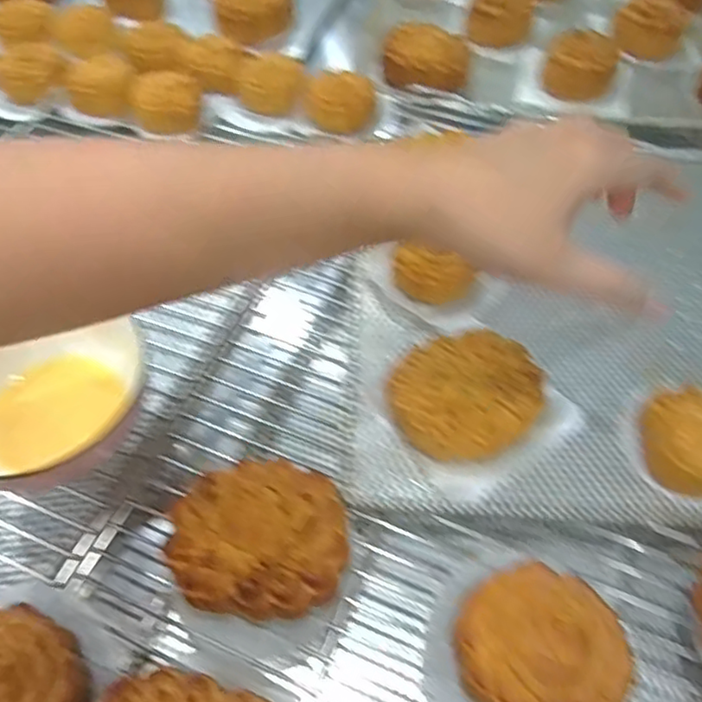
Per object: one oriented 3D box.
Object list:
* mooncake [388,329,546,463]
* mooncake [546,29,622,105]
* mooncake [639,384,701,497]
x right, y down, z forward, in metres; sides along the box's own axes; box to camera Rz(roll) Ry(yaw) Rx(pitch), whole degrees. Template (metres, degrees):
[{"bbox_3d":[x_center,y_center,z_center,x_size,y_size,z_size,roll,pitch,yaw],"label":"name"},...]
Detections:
[{"bbox_3d":[0.068,0.023,0.364,0.090,0.025,0.069,-13,56,-11],"label":"mooncake"},{"bbox_3d":[0.223,-0.276,0.609,0.064,0.032,0.076,16,55,10],"label":"mooncake"},{"bbox_3d":[0.193,0.048,0.355,0.052,0.030,0.055,26,58,16],"label":"mooncake"}]

